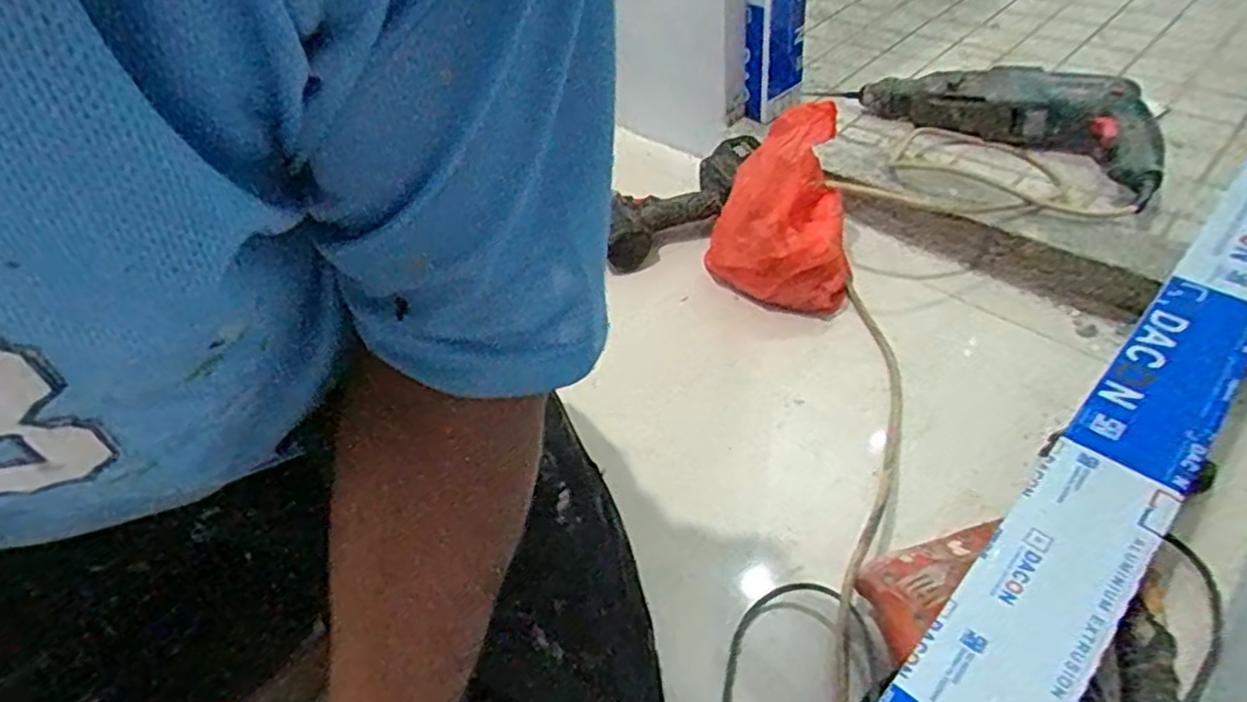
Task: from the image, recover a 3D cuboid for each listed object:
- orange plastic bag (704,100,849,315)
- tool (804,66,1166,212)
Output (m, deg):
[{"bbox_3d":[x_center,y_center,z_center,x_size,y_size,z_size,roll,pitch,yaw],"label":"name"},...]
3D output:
[{"bbox_3d":[0.172,-0.160,0.801,0.148,0.180,0.201,0,45,8],"label":"orange plastic bag"},{"bbox_3d":[0.481,-0.326,0.949,0.130,0.121,0.484,-28,48,-20],"label":"tool"}]

